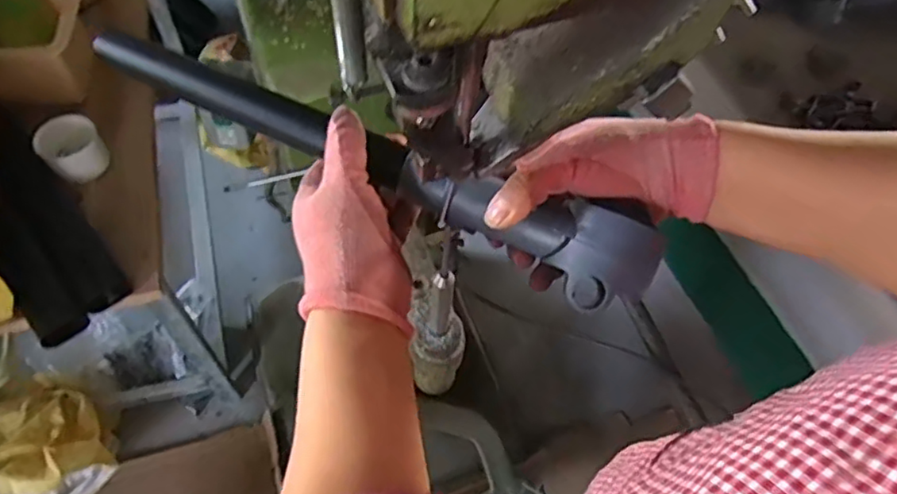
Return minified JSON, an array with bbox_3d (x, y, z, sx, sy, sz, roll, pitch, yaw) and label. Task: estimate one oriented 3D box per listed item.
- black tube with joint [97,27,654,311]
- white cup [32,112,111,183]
[{"bbox_3d":[-0.055,-0.063,0.390,0.381,0.032,0.060,24,60,12],"label":"black tube with joint"},{"bbox_3d":[-0.440,-0.115,0.725,0.066,0.042,0.069,2,59,-3],"label":"white cup"}]

